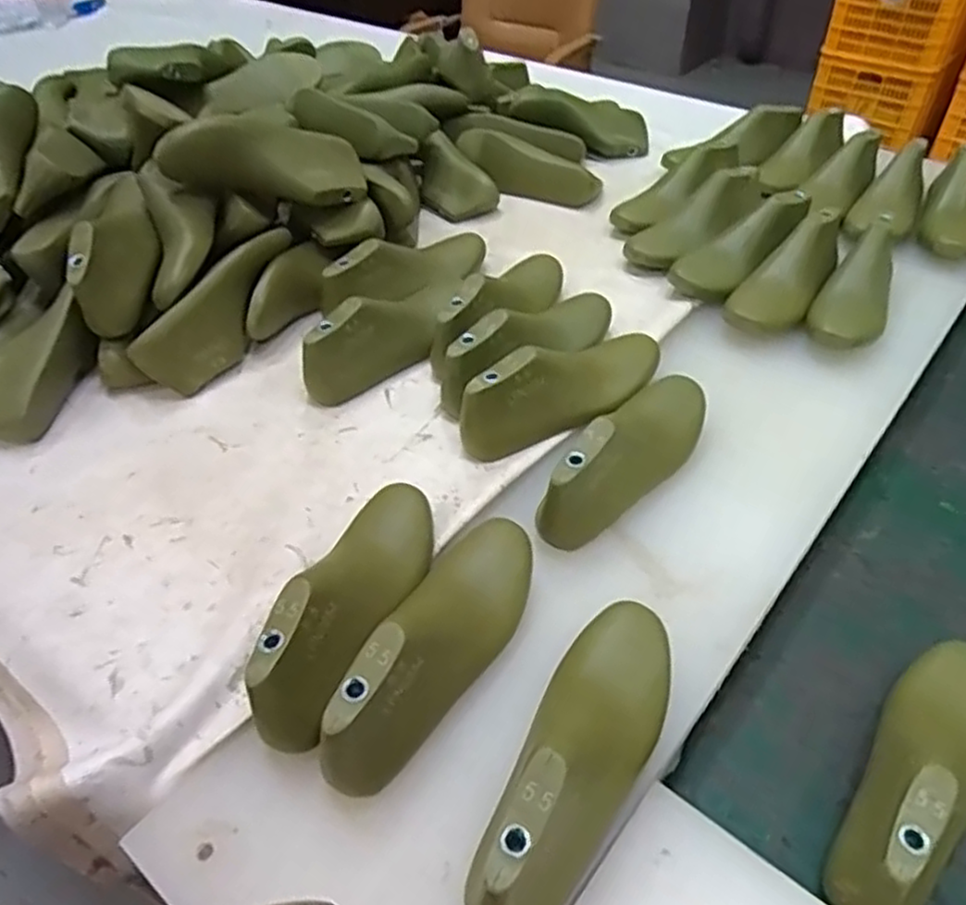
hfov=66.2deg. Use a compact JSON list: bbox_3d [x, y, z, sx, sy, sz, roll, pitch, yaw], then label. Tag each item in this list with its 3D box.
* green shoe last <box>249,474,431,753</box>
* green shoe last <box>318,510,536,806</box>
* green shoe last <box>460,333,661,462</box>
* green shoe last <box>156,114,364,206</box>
[{"bbox_3d":[-0.094,0.102,0.541,0.067,0.083,0.238,9,46,12],"label":"green shoe last"},{"bbox_3d":[-0.026,0.126,0.515,0.073,0.082,0.235,16,47,18],"label":"green shoe last"},{"bbox_3d":[0.084,-0.069,0.721,0.238,0.082,0.072,-25,49,-21],"label":"green shoe last"},{"bbox_3d":[-0.239,-0.324,0.822,0.223,0.080,0.052,-1,42,-24],"label":"green shoe last"}]

